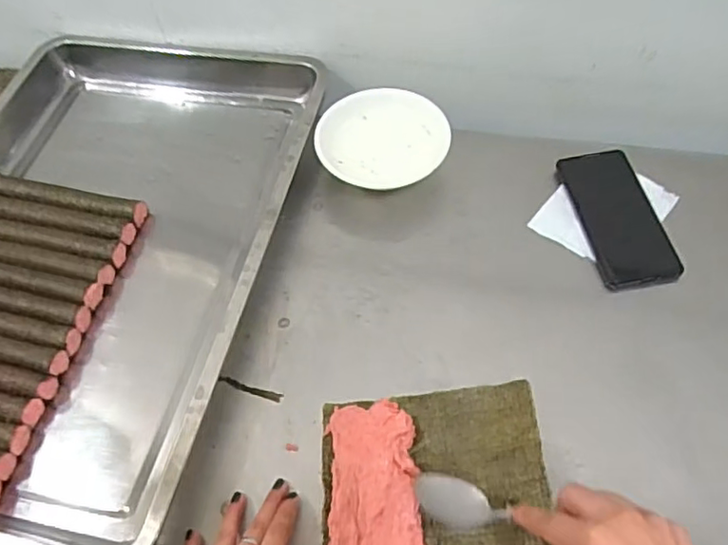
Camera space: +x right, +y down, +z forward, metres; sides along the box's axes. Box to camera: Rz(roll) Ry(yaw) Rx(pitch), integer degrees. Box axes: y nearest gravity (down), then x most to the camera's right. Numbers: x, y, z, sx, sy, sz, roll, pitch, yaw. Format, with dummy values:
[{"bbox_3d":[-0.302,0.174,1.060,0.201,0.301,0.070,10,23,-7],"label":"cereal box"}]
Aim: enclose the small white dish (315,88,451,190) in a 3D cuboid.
[{"bbox_3d":[0.022,-0.146,0.690,0.146,0.042,0.126,-1,58,3],"label":"small white dish"}]

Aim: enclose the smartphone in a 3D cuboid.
[{"bbox_3d":[0.269,-0.059,0.643,0.081,0.013,0.168,-9,58,-2],"label":"smartphone"}]

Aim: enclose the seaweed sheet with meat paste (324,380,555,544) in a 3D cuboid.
[{"bbox_3d":[0.056,0.188,0.482,0.174,0.027,0.196,-4,58,1],"label":"seaweed sheet with meat paste"}]

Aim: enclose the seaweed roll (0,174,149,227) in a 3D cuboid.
[{"bbox_3d":[-0.343,-0.081,0.686,0.206,0.025,0.032,11,59,10],"label":"seaweed roll"}]

